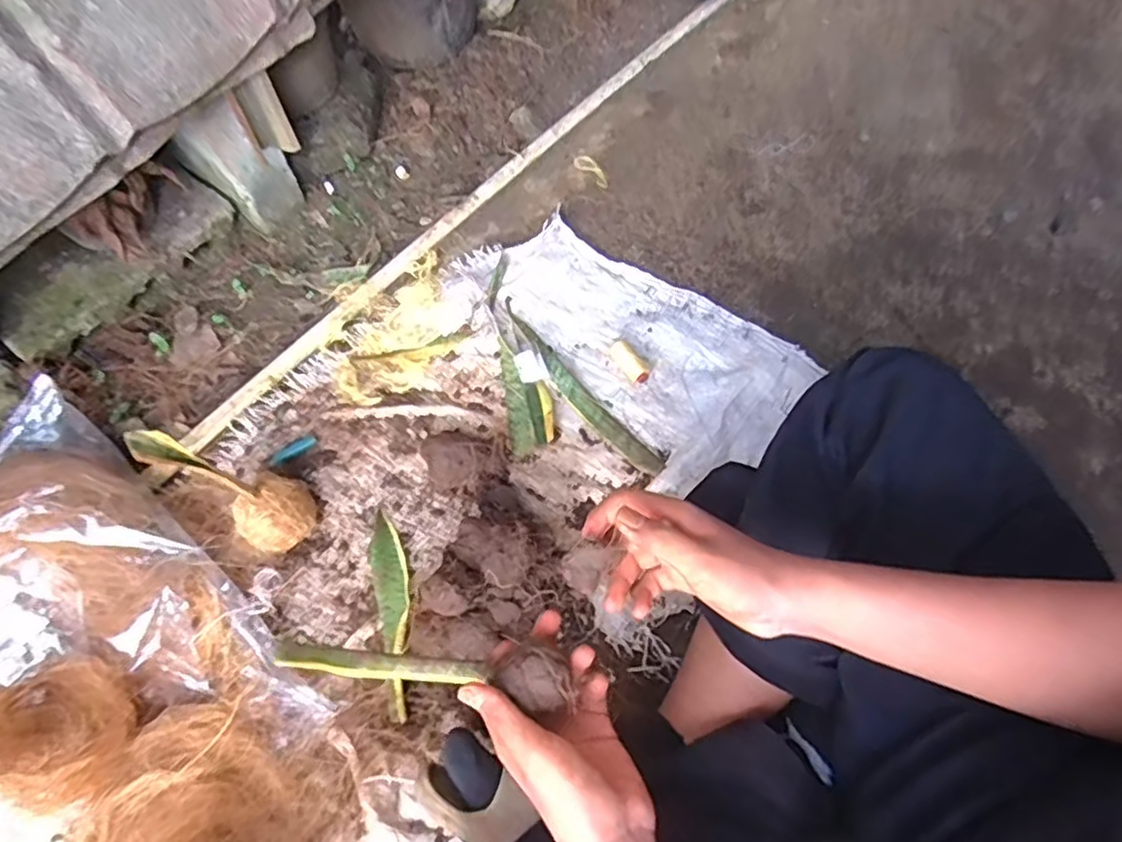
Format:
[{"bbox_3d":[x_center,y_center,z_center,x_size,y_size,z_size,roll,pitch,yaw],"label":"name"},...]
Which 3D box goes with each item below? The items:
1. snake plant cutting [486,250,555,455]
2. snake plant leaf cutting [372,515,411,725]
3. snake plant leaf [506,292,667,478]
[{"bbox_3d":[-0.055,-0.089,0.797,0.052,0.017,0.266,-11,65,-6],"label":"snake plant cutting"},{"bbox_3d":[-0.164,0.185,0.656,0.034,0.021,0.202,-12,65,-7],"label":"snake plant leaf cutting"},{"bbox_3d":[0.012,-0.042,0.775,0.036,0.021,0.283,-36,70,-17],"label":"snake plant leaf"}]

